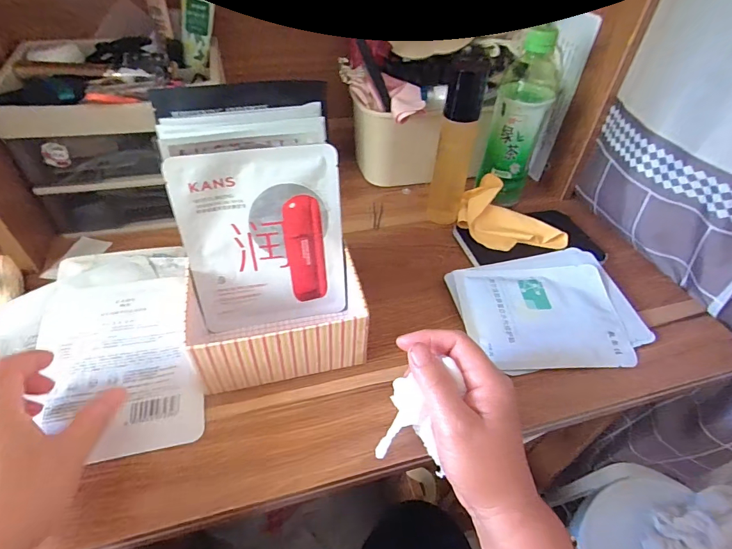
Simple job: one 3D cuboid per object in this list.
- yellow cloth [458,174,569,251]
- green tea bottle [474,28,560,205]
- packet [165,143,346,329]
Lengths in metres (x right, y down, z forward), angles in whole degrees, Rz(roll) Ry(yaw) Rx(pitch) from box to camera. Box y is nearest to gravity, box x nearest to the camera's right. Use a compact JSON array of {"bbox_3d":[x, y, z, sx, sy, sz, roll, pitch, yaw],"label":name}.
[{"bbox_3d":[0.175,-0.065,0.493,0.133,0.033,0.081,40,60,22],"label":"yellow cloth"},{"bbox_3d":[0.189,-0.182,0.490,0.070,0.187,0.076,19,54,9],"label":"green tea bottle"},{"bbox_3d":[-0.086,-0.025,0.354,0.132,0.162,0.006,-8,30,-11],"label":"packet"}]

